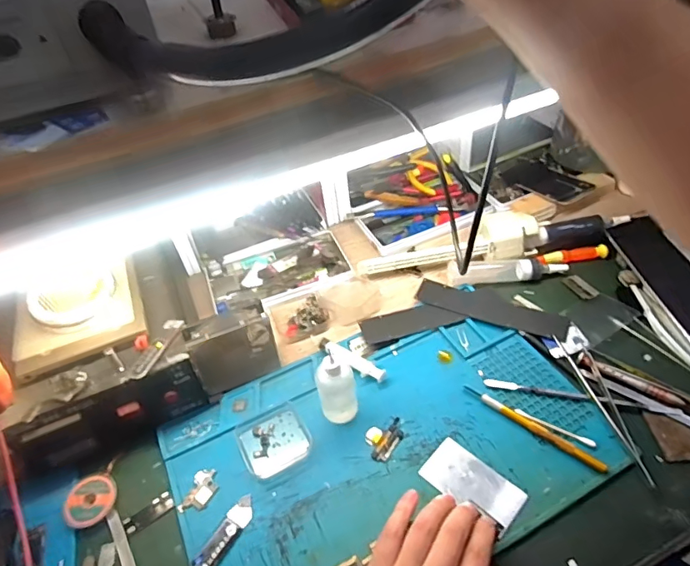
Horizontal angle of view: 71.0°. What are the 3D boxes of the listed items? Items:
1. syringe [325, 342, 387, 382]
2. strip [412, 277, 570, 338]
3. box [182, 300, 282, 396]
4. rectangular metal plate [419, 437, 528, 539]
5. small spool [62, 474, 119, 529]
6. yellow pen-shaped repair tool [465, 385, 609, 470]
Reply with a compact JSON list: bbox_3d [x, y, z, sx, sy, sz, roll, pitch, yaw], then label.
[{"bbox_3d":[0.009,0.083,0.510,0.072,0.013,0.017,26,54,28],"label":"syringe"},{"bbox_3d":[0.165,0.027,0.549,0.166,0.009,0.037,18,51,22],"label":"strip"},{"bbox_3d":[-0.111,0.066,0.487,0.079,0.088,0.033,-20,47,-12],"label":"box"},{"bbox_3d":[0.108,0.171,0.412,0.079,0.004,0.044,30,54,34],"label":"rectangular metal plate"},{"bbox_3d":[-0.225,0.192,0.427,0.044,0.009,0.042,-3,46,4],"label":"small spool"},{"bbox_3d":[0.171,0.132,0.447,0.133,0.008,0.010,29,56,30],"label":"yellow pen-shaped repair tool"}]

